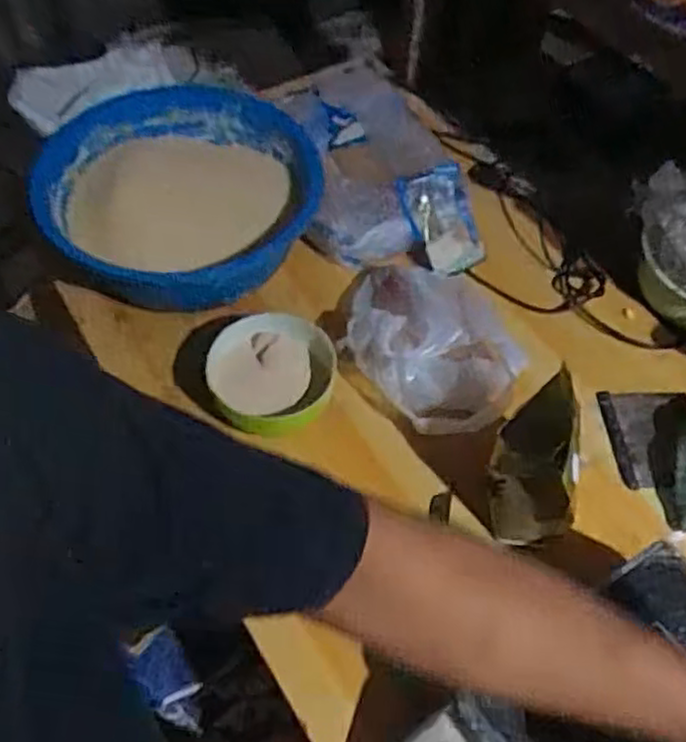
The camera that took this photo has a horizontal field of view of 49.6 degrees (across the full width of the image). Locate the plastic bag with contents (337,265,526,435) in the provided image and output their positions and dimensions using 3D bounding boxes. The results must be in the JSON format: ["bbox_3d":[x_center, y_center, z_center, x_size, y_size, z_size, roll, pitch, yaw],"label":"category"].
[{"bbox_3d":[0.087,-0.042,0.801,0.162,0.097,0.230,-6,55,-6],"label":"plastic bag with contents"}]

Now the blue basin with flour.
[{"bbox_3d":[-0.191,-0.196,0.882,0.317,0.128,0.290,1,55,-1],"label":"blue basin with flour"}]

